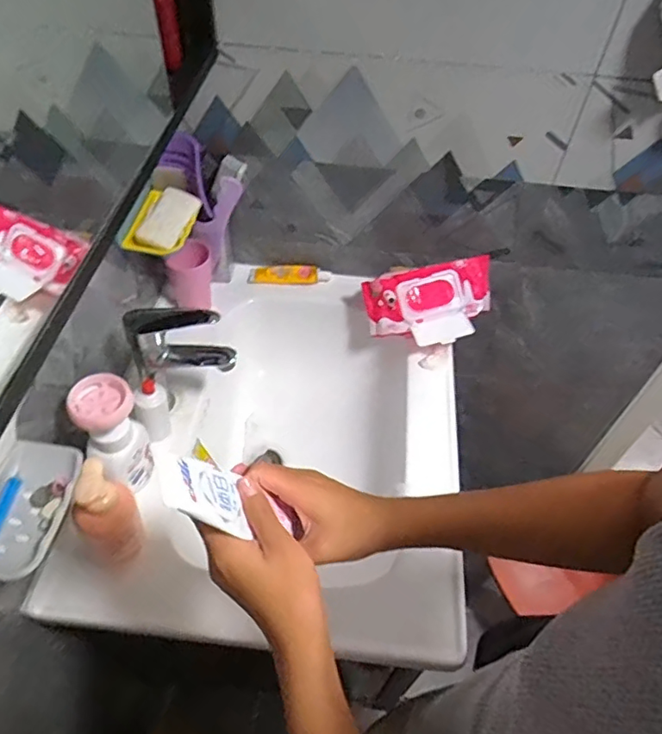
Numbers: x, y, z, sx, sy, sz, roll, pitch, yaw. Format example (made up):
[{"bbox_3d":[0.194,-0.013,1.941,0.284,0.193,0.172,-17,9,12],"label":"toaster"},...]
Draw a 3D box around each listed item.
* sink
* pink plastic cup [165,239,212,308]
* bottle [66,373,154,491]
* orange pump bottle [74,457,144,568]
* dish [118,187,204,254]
[{"bbox_3d":[-0.055,0.134,0.835,0.448,0.230,0.562,7,51,3],"label":"sink"},{"bbox_3d":[-0.212,-0.133,0.851,0.056,0.100,0.061,-7,51,-8],"label":"pink plastic cup"},{"bbox_3d":[-0.247,0.082,0.643,0.064,0.155,0.070,-24,56,-20],"label":"bottle"},{"bbox_3d":[-0.233,0.161,0.581,0.063,0.160,0.050,-34,60,-27],"label":"orange pump bottle"},{"bbox_3d":[-0.230,-0.199,0.759,0.068,0.032,0.119,9,51,5],"label":"dish"}]

